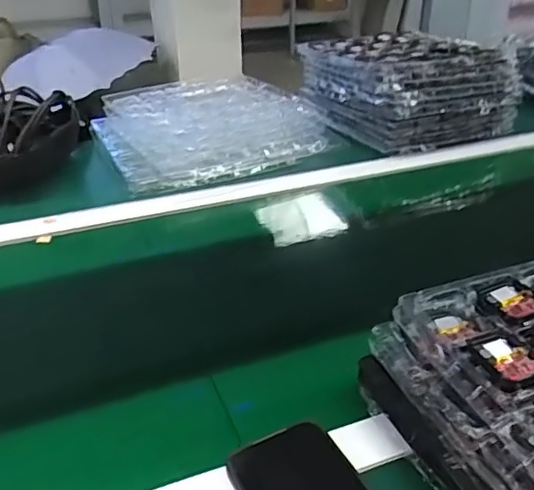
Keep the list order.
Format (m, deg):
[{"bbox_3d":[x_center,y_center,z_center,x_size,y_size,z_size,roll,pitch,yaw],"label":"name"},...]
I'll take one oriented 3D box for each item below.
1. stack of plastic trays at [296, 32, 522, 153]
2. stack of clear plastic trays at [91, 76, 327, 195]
[{"bbox_3d":[0.237,-0.286,1.046,0.280,0.122,0.296,-15,33,-22],"label":"stack of plastic trays"},{"bbox_3d":[-0.099,-0.197,0.957,0.317,0.050,0.327,-14,33,-21],"label":"stack of clear plastic trays"}]

